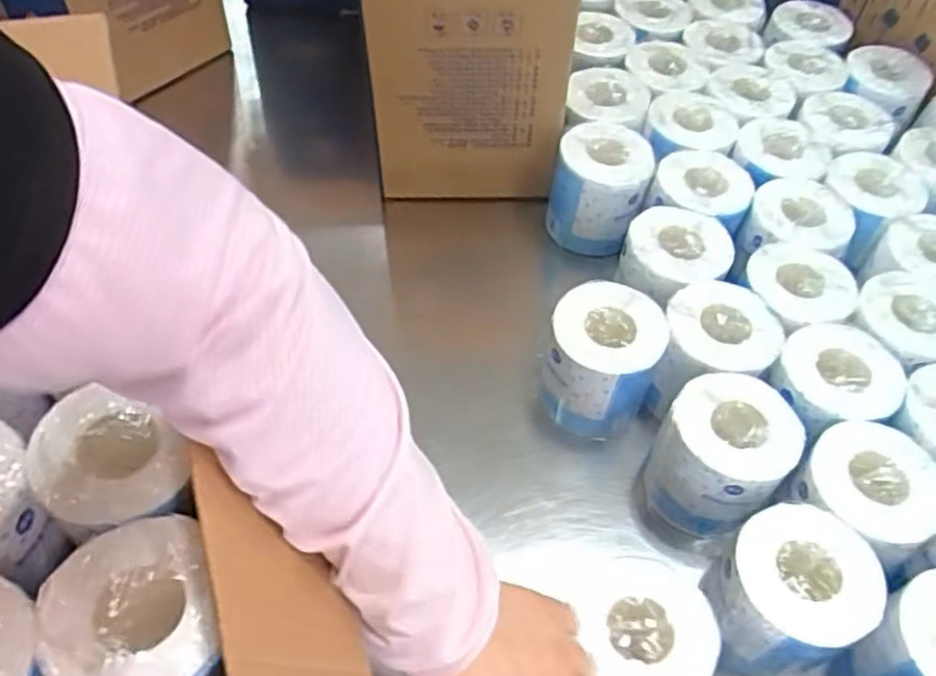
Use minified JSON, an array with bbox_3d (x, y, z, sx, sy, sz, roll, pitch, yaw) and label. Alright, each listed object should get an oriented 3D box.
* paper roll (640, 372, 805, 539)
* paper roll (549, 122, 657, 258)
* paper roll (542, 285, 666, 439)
[{"bbox_3d":[0.206,0.094,0.610,0.093,0.109,0.098,1,53,-1],"label":"paper roll"},{"bbox_3d":[0.139,-0.160,0.809,0.102,0.102,0.101,13,54,7],"label":"paper roll"},{"bbox_3d":[0.120,0.026,0.674,0.092,0.116,0.094,1,53,-1],"label":"paper roll"}]

